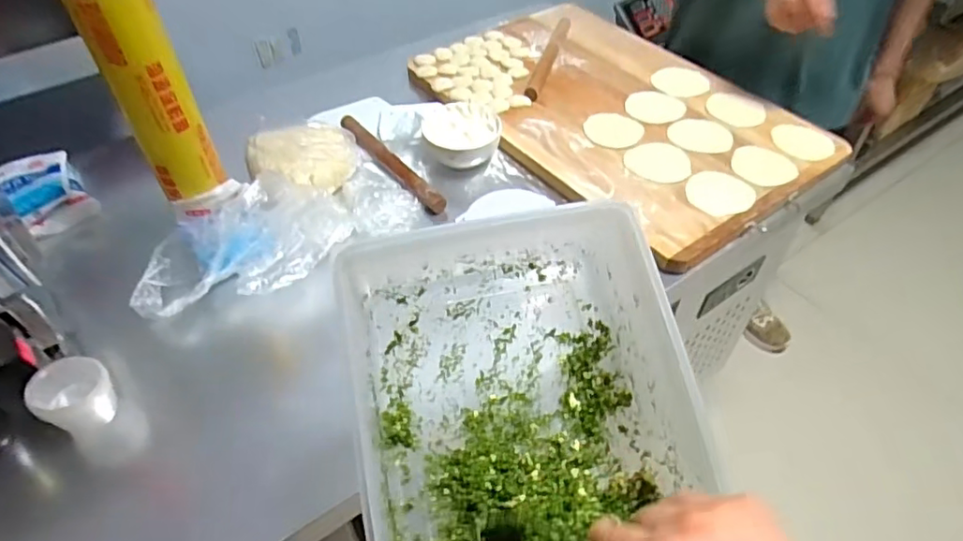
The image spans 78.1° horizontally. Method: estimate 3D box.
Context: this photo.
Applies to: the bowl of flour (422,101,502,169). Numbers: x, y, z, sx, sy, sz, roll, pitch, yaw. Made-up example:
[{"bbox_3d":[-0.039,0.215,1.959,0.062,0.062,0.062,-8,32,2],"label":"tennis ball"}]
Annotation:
[{"bbox_3d":[-0.031,-0.215,0.947,0.116,0.062,0.112,1,49,-1],"label":"bowl of flour"}]

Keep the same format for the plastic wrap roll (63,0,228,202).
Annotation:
[{"bbox_3d":[-0.397,-0.211,0.721,0.084,0.295,0.090,1,49,-1],"label":"plastic wrap roll"}]

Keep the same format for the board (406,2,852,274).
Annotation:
[{"bbox_3d":[0.220,-0.286,1.012,0.442,0.043,0.659,-29,56,-24],"label":"board"}]

